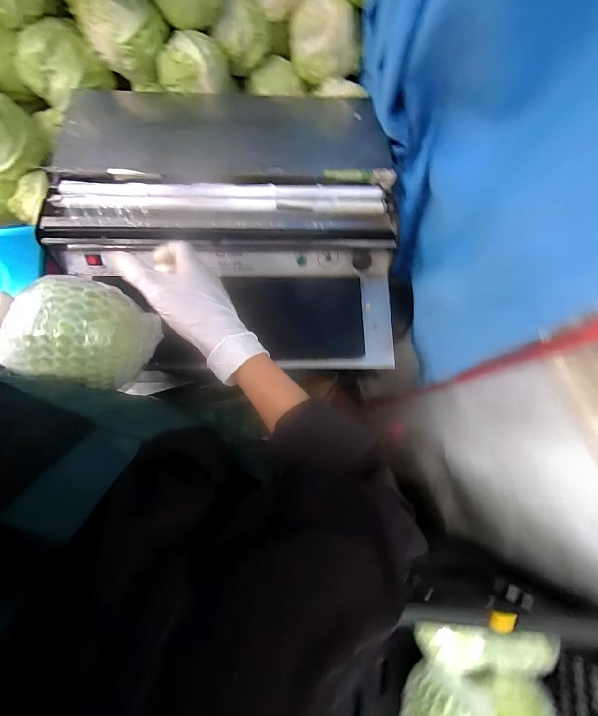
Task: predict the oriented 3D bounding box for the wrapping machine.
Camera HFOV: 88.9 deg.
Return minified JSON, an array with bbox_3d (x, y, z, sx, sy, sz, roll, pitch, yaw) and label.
[{"bbox_3d":[-0.103,-0.210,0.459,0.478,0.100,0.427,0,73,-2],"label":"wrapping machine"}]

